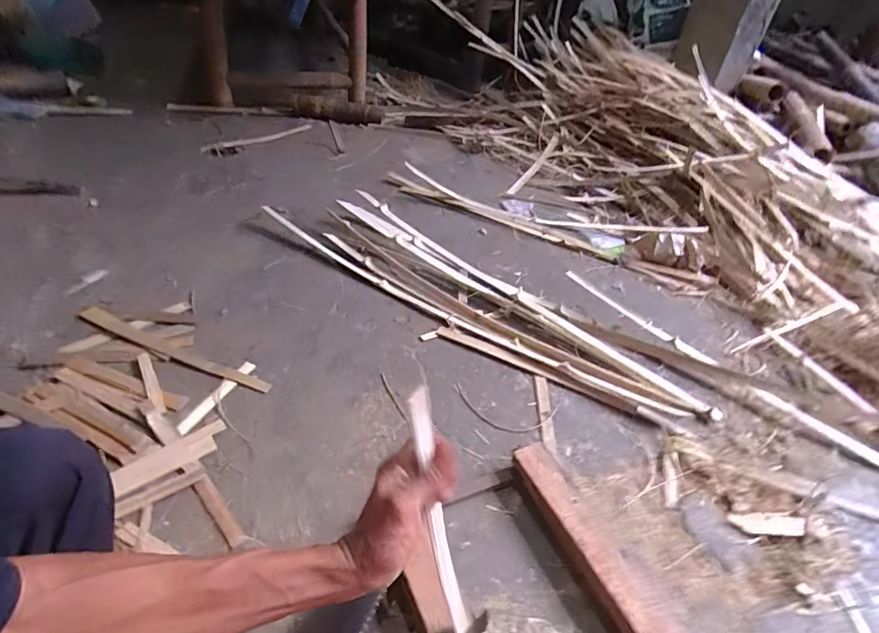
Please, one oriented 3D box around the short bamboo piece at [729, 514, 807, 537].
[{"bbox_3d":[0.493,0.311,0.717,0.107,0.015,0.032,8,40,0],"label":"short bamboo piece"}]

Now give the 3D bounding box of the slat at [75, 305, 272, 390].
[{"bbox_3d":[-0.482,0.059,0.857,0.404,0.013,0.031,19,41,14],"label":"slat"}]

